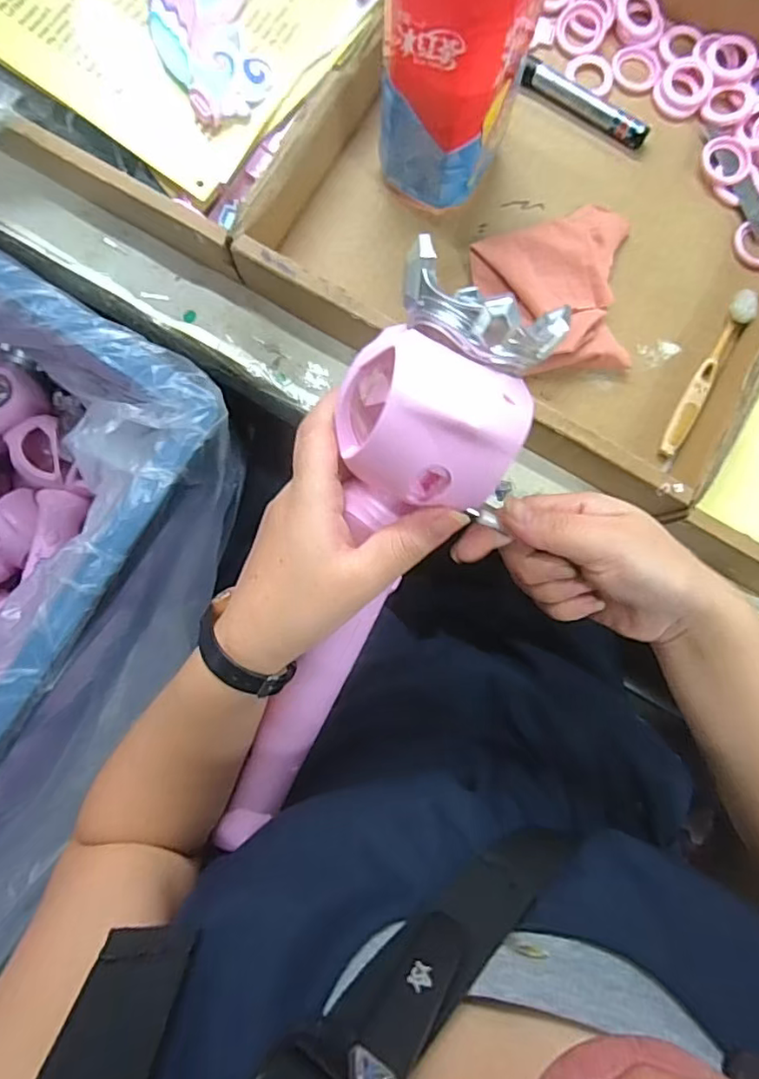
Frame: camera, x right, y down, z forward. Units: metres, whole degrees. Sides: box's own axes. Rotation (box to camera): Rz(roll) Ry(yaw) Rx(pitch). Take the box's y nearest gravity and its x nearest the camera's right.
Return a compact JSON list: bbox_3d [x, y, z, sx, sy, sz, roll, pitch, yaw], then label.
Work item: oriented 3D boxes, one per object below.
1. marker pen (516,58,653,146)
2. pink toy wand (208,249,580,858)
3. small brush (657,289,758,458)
[{"bbox_3d":[0.156,-0.334,0.445,0.108,0.013,0.019,32,86,2],"label":"marker pen"},{"bbox_3d":[-0.017,0.035,0.298,0.078,0.043,0.326,25,118,1],"label":"pink toy wand"},{"bbox_3d":[0.239,-0.122,0.427,0.017,0.011,0.138,30,86,2],"label":"small brush"}]

